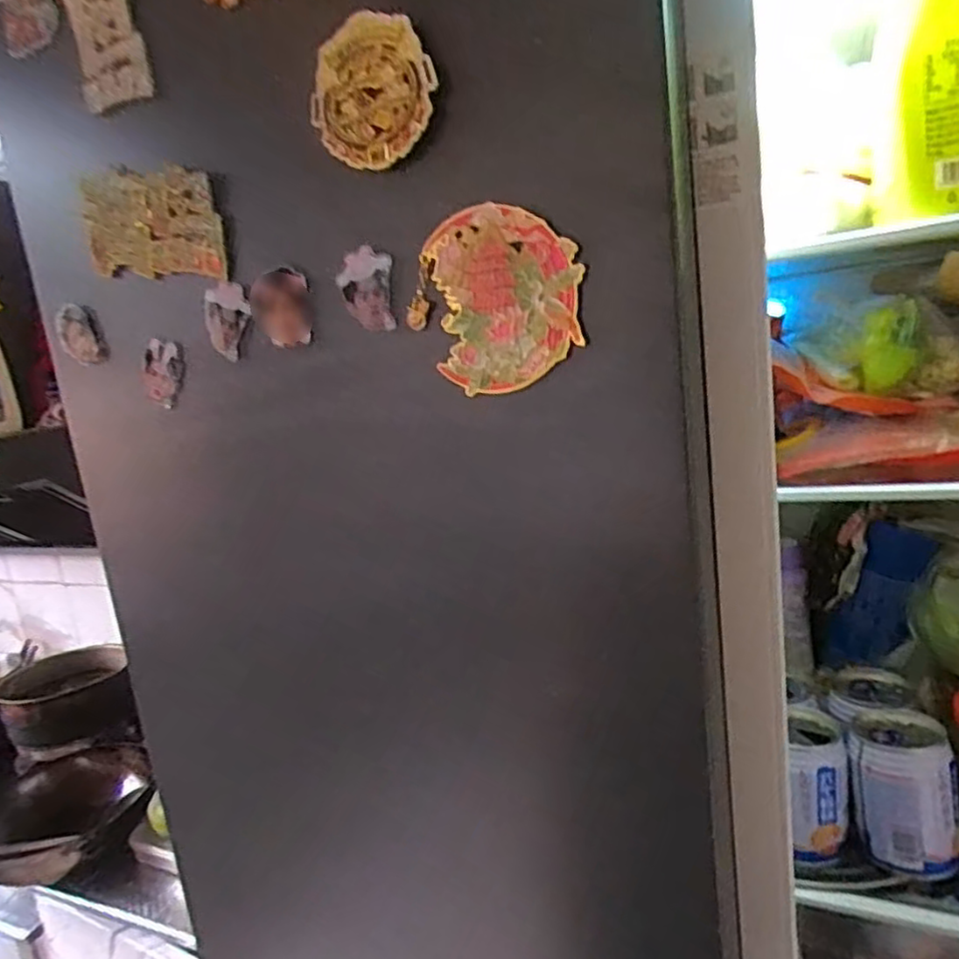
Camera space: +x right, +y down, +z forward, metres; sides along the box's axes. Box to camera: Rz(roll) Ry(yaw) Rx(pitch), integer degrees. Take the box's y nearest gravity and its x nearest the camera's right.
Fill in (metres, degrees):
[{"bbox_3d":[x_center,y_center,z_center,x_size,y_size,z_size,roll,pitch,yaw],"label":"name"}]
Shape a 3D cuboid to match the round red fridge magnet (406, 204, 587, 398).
[{"bbox_3d":[0.006,-0.077,0.290,0.077,0.072,0.005,-3,10,26],"label":"round red fridge magnet"}]

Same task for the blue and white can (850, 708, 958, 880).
[{"bbox_3d":[0.299,0.218,0.474,0.065,0.088,0.062,-8,9,1],"label":"blue and white can"}]

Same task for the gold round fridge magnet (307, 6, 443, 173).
[{"bbox_3d":[-0.047,-0.167,0.290,0.060,0.056,0.008,-2,11,31],"label":"gold round fridge magnet"}]

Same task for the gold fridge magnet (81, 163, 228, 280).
[{"bbox_3d":[-0.182,-0.141,0.372,0.103,0.054,0.013,11,17,26],"label":"gold fridge magnet"}]

